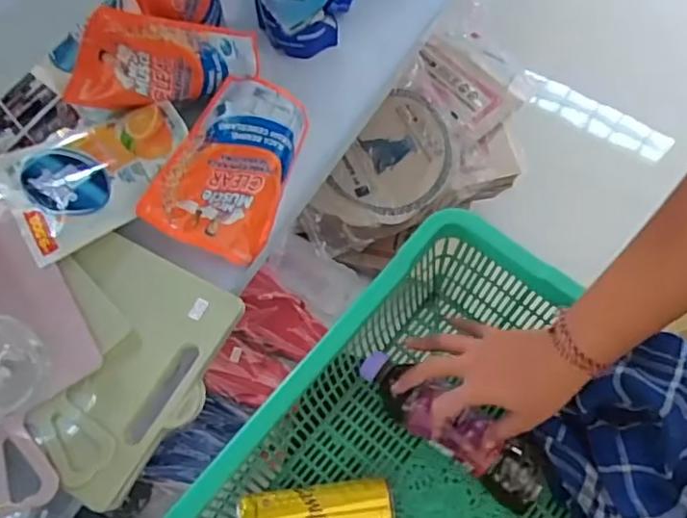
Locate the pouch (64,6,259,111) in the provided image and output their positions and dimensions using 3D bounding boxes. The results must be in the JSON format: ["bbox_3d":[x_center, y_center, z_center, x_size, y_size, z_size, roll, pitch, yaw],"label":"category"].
[{"bbox_3d":[-0.193,-0.196,0.670,0.185,0.147,0.046,8,45,-39],"label":"pouch"}]

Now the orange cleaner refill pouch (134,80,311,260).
[{"bbox_3d":[-0.123,-0.102,0.664,0.128,0.057,0.194,19,68,8],"label":"orange cleaner refill pouch"}]

